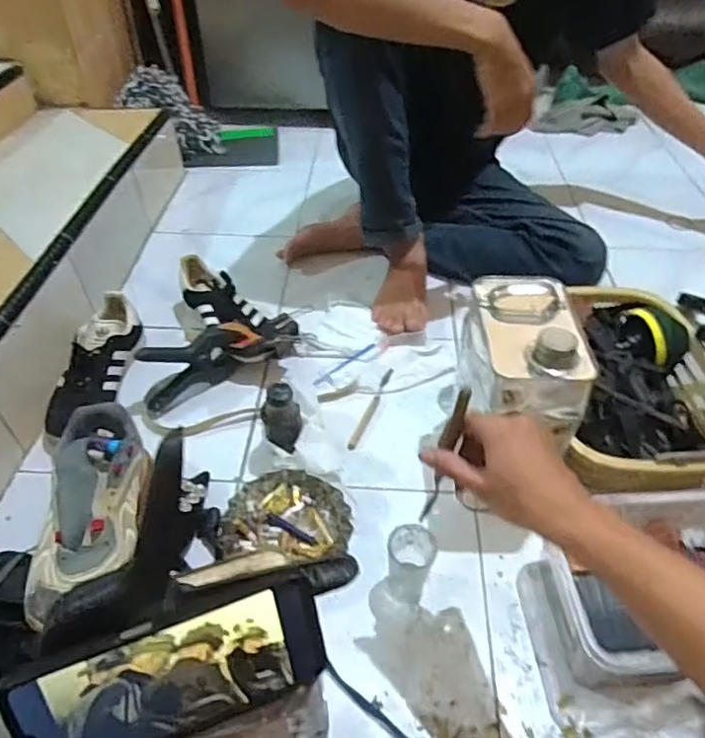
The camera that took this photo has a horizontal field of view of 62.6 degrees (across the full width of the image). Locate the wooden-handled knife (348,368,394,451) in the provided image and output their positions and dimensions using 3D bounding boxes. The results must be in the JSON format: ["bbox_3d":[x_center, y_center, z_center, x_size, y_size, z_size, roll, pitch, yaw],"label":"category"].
[{"bbox_3d":[0.026,0.055,0.832,0.012,0.011,0.158,17,46,16],"label":"wooden-handled knife"}]

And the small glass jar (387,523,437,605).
[{"bbox_3d":[0.061,0.206,0.620,0.047,0.081,0.052,11,45,10],"label":"small glass jar"}]

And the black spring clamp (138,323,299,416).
[{"bbox_3d":[-0.190,-0.014,0.851,0.239,0.083,0.075,-18,47,-19],"label":"black spring clamp"}]

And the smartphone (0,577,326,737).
[{"bbox_3d":[-0.097,0.176,0.329,0.164,0.078,0.005,-15,20,-18],"label":"smartphone"}]

